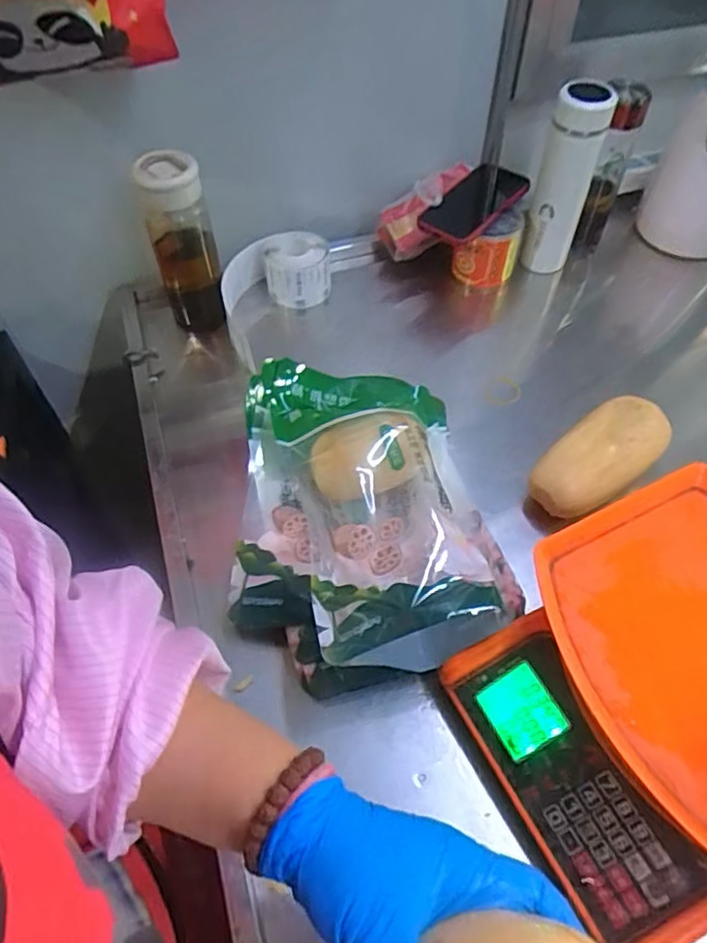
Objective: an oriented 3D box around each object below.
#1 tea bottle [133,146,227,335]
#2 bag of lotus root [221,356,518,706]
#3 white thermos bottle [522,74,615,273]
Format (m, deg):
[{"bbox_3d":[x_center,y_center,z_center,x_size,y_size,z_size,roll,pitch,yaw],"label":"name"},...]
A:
[{"bbox_3d":[-0.206,-0.267,0.763,0.074,0.218,0.064,-13,56,-9],"label":"tea bottle"},{"bbox_3d":[-0.002,0.017,0.598,0.236,0.097,0.336,-10,55,-6],"label":"bag of lotus root"},{"bbox_3d":[0.271,-0.366,0.810,0.067,0.223,0.058,15,56,10],"label":"white thermos bottle"}]

